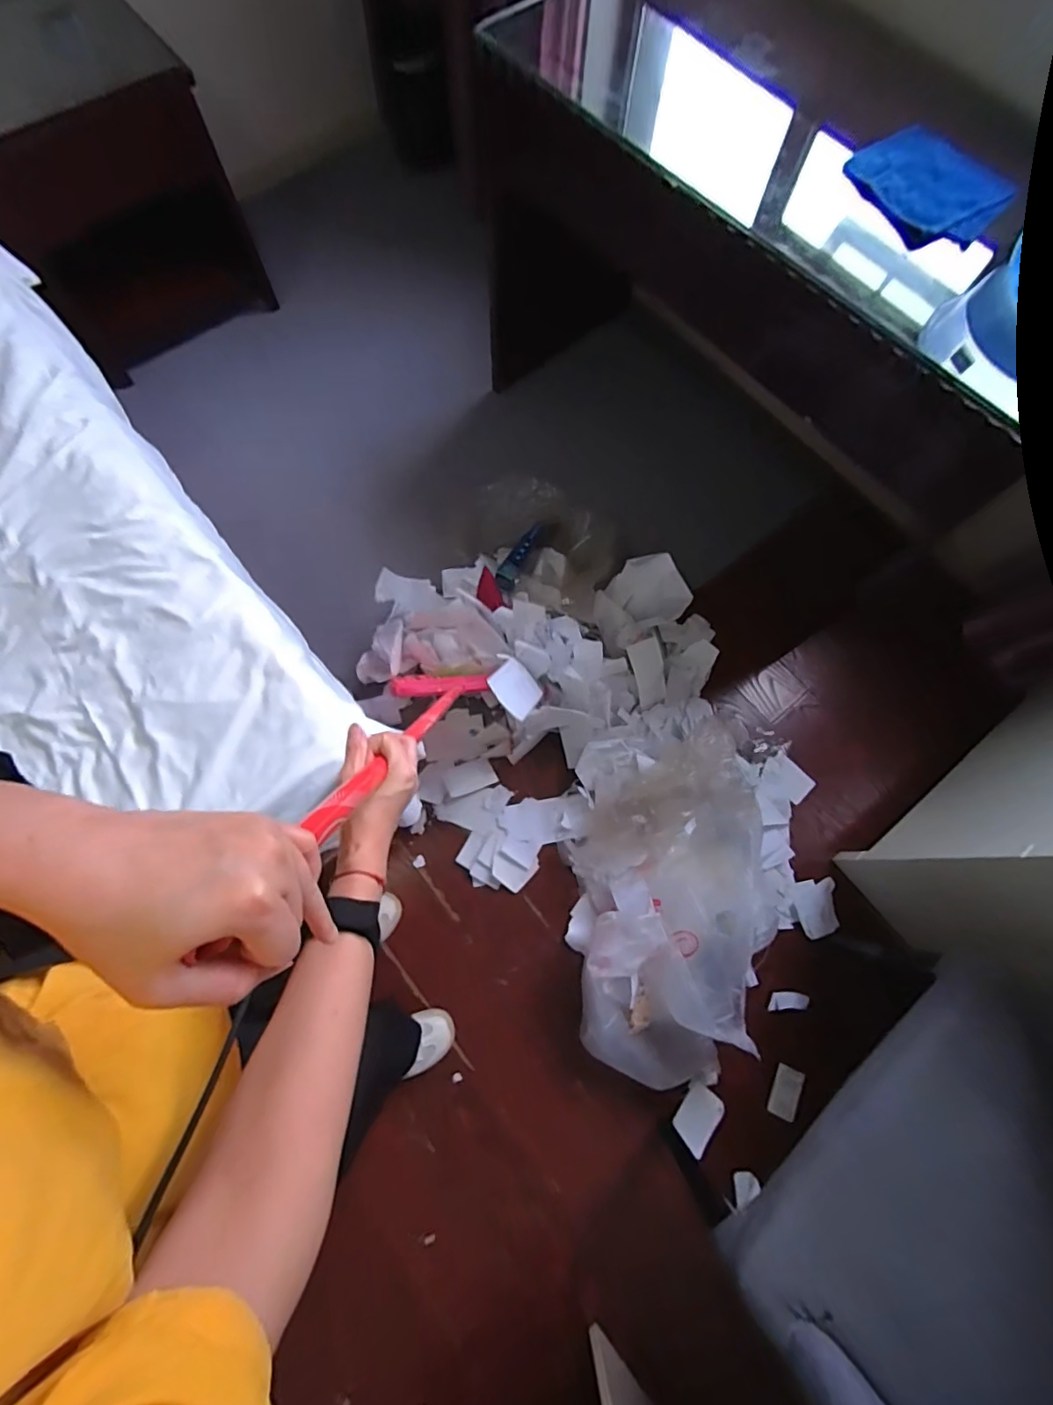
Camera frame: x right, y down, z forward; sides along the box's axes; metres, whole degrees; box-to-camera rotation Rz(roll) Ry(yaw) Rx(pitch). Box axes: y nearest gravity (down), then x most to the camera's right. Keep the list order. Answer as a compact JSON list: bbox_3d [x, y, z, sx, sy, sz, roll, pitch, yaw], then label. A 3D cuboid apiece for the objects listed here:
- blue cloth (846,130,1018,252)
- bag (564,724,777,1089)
[{"bbox_3d":[0.599,-0.771,0.822,0.184,0.043,0.226,-29,76,-8],"label":"blue cloth"},{"bbox_3d":[0.309,0.408,1.143,0.401,0.175,0.673,-3,74,-1],"label":"bag"}]

